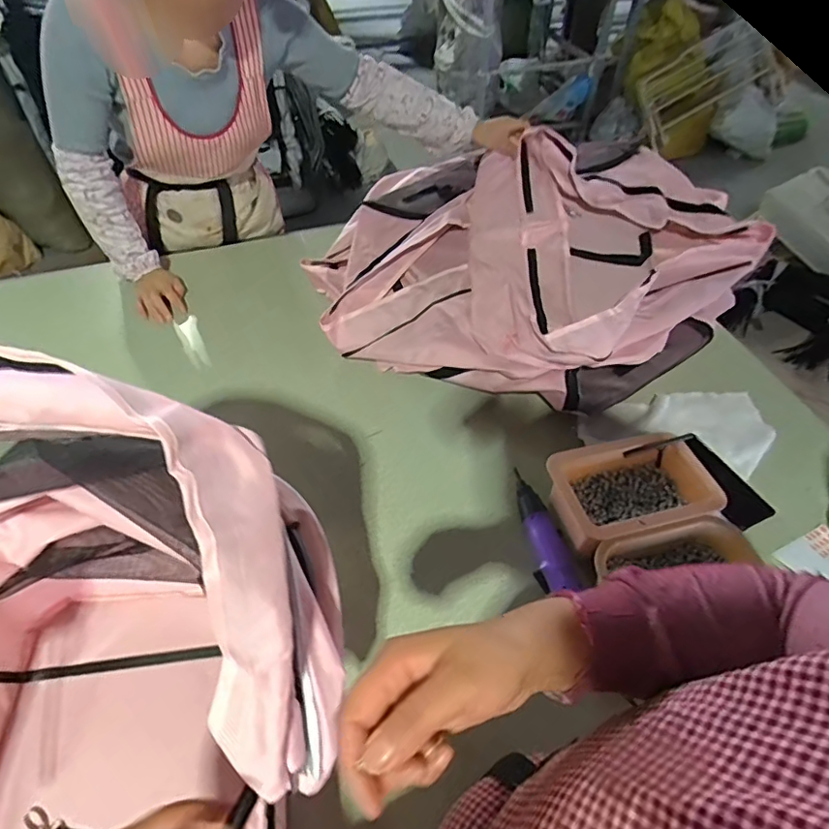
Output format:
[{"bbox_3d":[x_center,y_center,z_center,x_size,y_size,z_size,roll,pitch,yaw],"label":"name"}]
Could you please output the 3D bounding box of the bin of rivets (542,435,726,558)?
[{"bbox_3d":[0.287,0.107,0.736,0.203,0.076,0.134,-12,52,-11],"label":"bin of rivets"}]

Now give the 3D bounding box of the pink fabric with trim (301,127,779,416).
[{"bbox_3d":[0.217,-0.297,0.999,0.748,0.174,0.568,16,52,11],"label":"pink fabric with trim"}]

